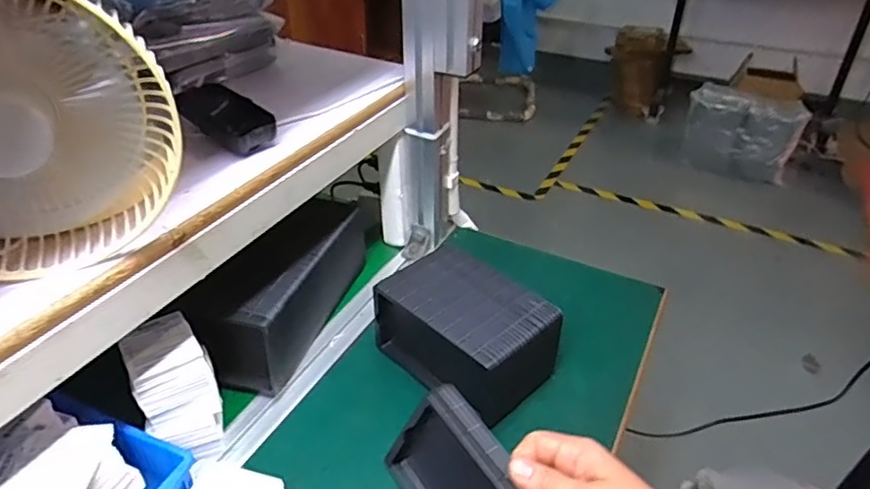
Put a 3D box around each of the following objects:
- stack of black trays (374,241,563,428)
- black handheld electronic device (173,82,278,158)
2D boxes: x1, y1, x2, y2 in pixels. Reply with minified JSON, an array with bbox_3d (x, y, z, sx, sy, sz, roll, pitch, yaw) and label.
[{"bbox_3d":[0.035,0.091,0.609,0.171,0.095,0.113,30,45,35],"label":"stack of black trays"},{"bbox_3d":[-0.208,-0.125,0.567,0.055,0.028,0.131,-27,44,-33],"label":"black handheld electronic device"}]

